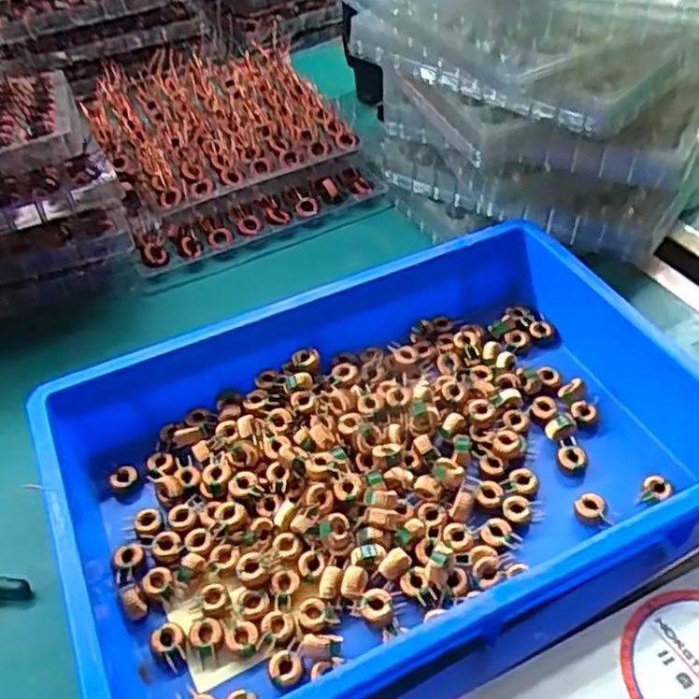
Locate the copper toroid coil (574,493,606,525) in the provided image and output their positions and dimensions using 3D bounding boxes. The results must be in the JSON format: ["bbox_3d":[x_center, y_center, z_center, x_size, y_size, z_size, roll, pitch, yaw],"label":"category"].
[{"bbox_3d":[0.169,0.112,0.490,0.021,0.012,0.019,33,56,29],"label":"copper toroid coil"}]

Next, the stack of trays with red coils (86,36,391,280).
[{"bbox_3d":[-0.165,-0.257,0.835,0.271,0.064,0.349,-22,50,-17],"label":"stack of trays with red coils"}]

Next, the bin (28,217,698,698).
[{"bbox_3d":[0.025,0.074,0.499,0.431,0.080,0.286,-21,49,-16],"label":"bin"}]

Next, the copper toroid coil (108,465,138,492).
[{"bbox_3d":[-0.171,0.096,0.527,0.021,0.006,0.016,-26,51,-20],"label":"copper toroid coil"}]

